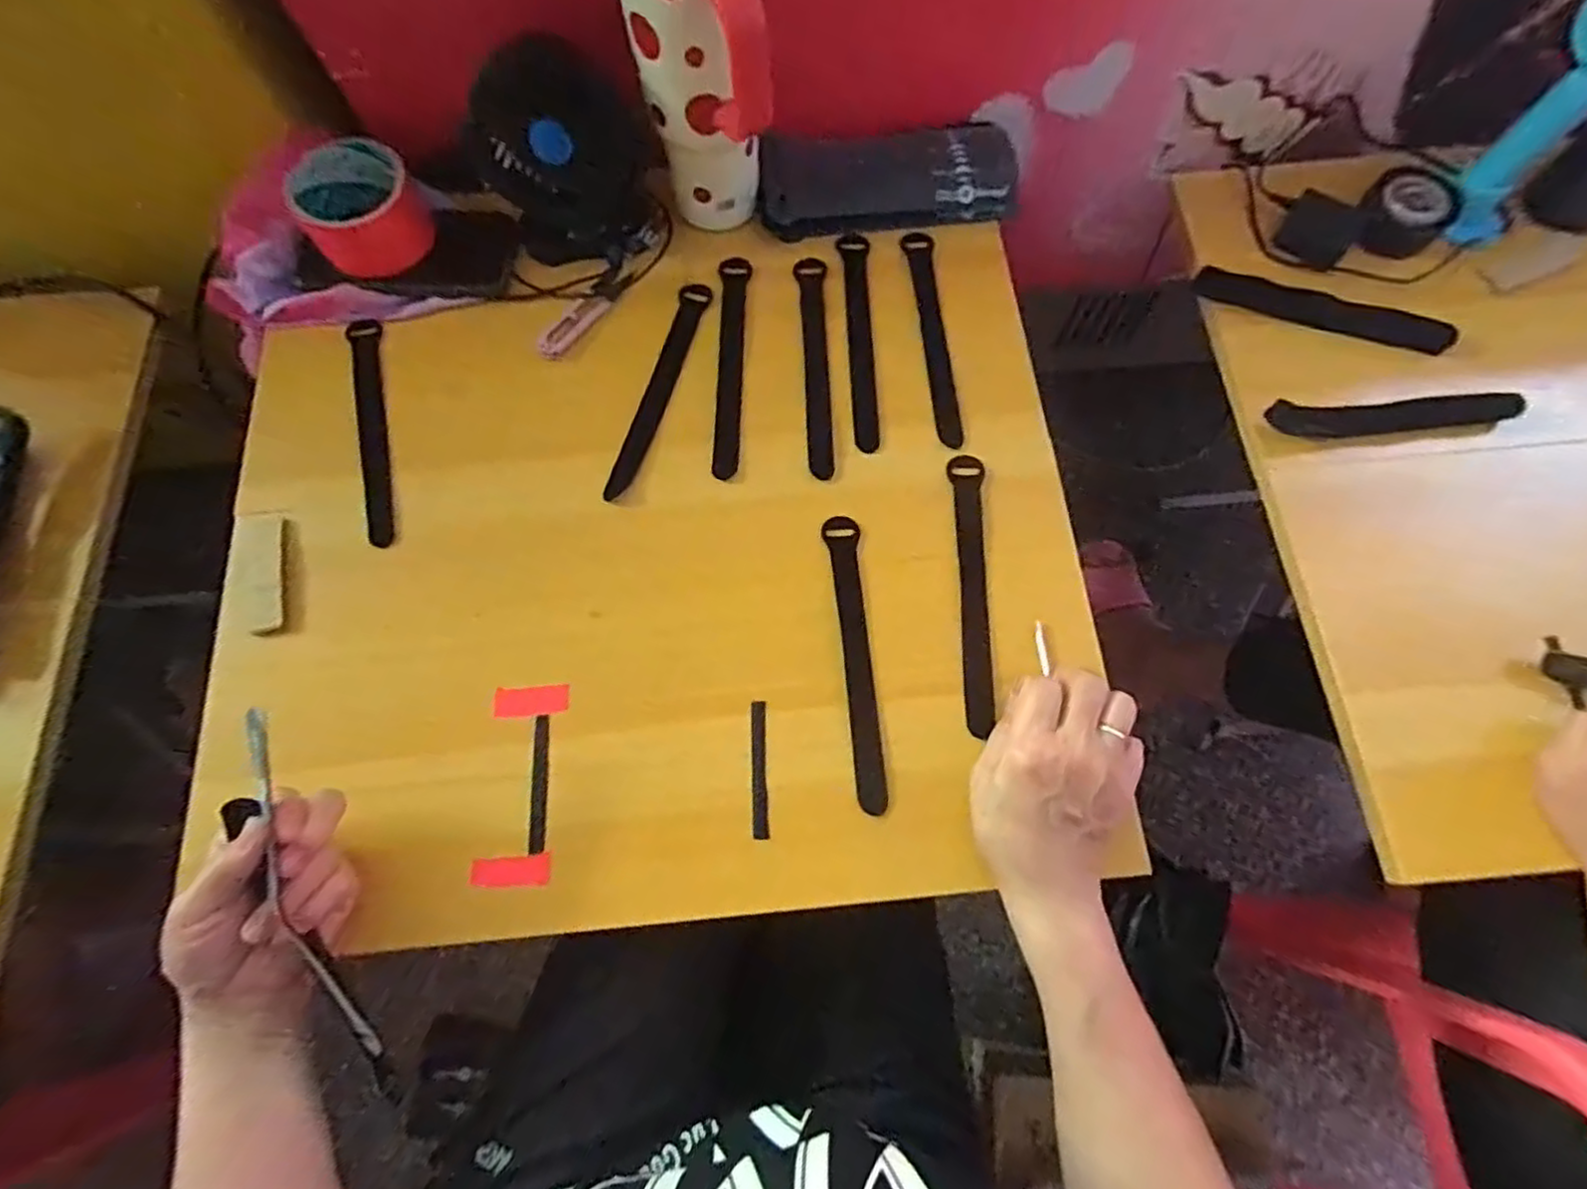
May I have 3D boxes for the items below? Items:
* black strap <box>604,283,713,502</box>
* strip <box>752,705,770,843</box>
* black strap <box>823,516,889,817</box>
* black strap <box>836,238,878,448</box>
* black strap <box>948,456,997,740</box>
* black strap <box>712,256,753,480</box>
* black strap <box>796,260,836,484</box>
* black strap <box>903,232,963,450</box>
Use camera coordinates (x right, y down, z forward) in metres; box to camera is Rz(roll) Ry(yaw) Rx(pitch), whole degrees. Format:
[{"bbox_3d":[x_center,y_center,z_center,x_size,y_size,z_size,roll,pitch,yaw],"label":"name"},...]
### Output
[{"bbox_3d":[-0.100,-0.156,0.518,0.022,0.004,0.191,17,74,-5],"label":"black strap"},{"bbox_3d":[-0.021,0.110,0.434,0.010,0.004,0.083,-3,72,0],"label":"strip"},{"bbox_3d":[0.041,0.040,0.451,0.022,0.004,0.196,-4,72,-1],"label":"black strap"},{"bbox_3d":[0.052,-0.201,0.533,0.022,0.006,0.201,-3,72,0],"label":"black strap"},{"bbox_3d":[0.122,-0.005,0.465,0.022,0.006,0.194,0,72,1],"label":"black strap"},{"bbox_3d":[-0.048,-0.179,0.528,0.020,0.006,0.199,1,72,1],"label":"black strap"},{"bbox_3d":[0.017,-0.178,0.523,0.022,0.004,0.197,-1,72,0],"label":"black strap"},{"bbox_3d":[0.108,-0.201,0.531,0.020,0.004,0.195,-5,72,-1],"label":"black strap"}]

